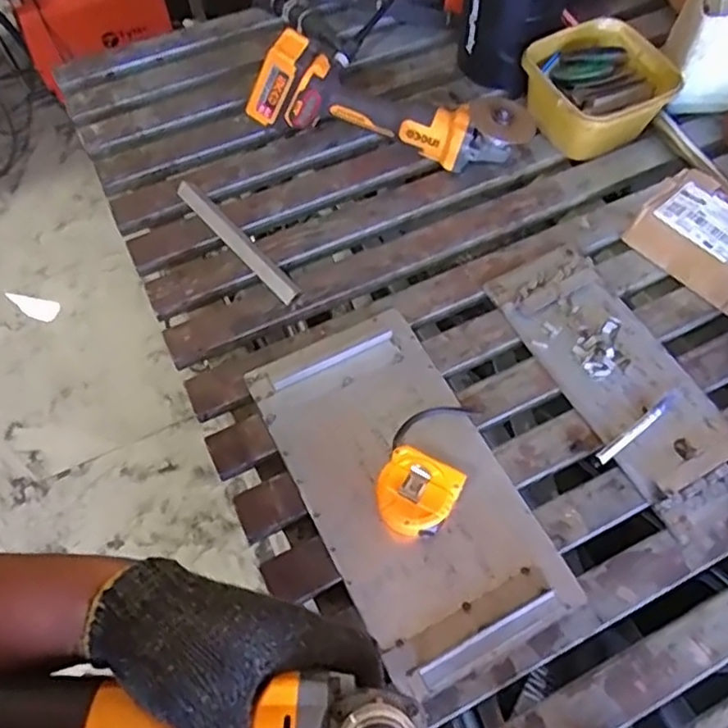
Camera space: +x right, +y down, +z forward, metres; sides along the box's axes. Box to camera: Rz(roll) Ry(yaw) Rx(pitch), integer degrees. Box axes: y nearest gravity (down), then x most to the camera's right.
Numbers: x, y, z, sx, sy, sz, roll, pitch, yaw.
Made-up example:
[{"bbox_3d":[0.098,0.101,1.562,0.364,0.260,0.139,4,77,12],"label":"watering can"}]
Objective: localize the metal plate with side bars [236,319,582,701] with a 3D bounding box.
[{"bbox_3d":[0.041,0.122,0.681,0.200,0.015,0.377,-25,64,-12],"label":"metal plate with side bars"}]

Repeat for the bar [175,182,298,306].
[{"bbox_3d":[-0.163,-0.160,0.834,0.032,0.017,0.237,-38,68,-18],"label":"bar"}]

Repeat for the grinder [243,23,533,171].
[{"bbox_3d":[0.040,-0.359,0.880,0.369,0.126,0.116,15,63,8],"label":"grinder"}]

